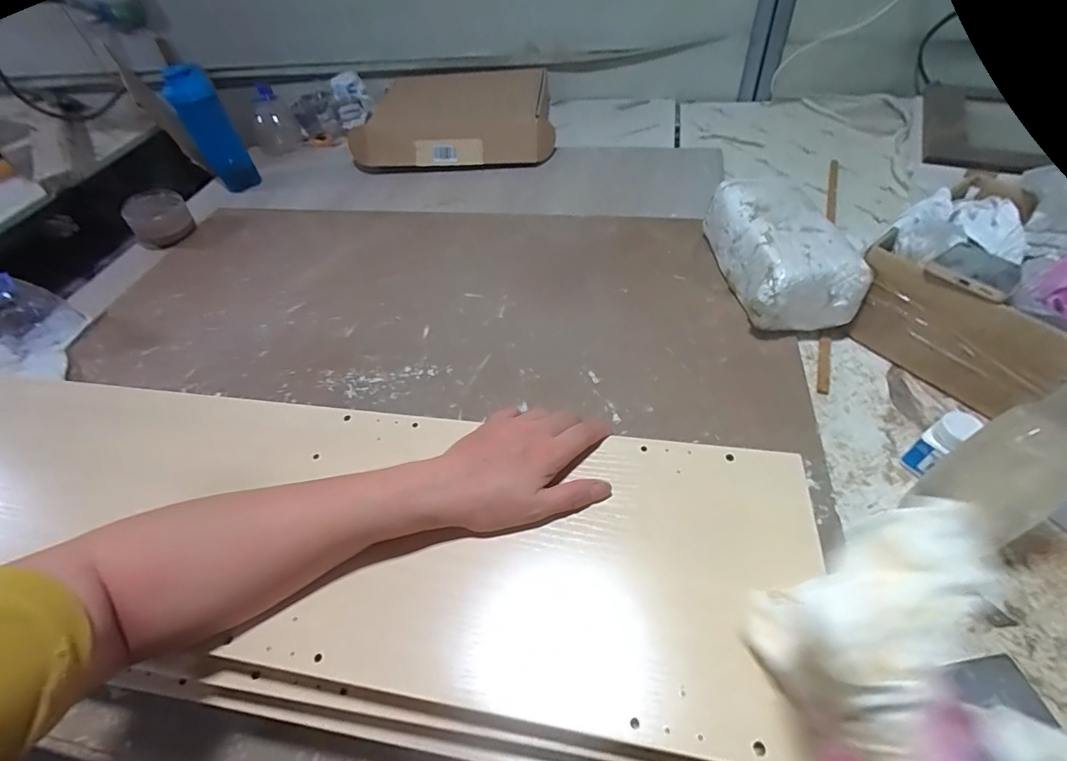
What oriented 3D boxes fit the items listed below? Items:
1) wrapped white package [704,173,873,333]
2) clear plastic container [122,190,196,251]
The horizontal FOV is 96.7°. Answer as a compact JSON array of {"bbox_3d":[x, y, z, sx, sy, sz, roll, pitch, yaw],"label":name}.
[{"bbox_3d":[0.333,-0.177,0.652,0.127,0.114,0.236,-6,49,2],"label":"wrapped white package"},{"bbox_3d":[-0.740,-0.320,0.940,0.112,0.083,0.093,-38,57,-23],"label":"clear plastic container"}]

